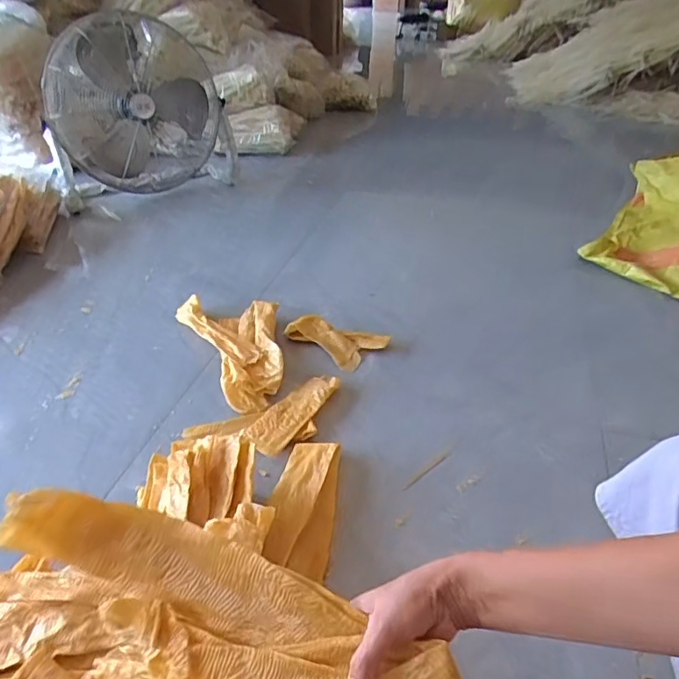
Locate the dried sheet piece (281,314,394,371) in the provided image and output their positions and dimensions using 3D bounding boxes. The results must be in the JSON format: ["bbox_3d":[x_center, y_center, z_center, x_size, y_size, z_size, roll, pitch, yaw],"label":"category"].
[{"bbox_3d":[-0.005,-0.007,1.205,0.194,0.040,0.122,26,43,29],"label":"dried sheet piece"}]

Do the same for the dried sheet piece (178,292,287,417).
[{"bbox_3d":[-0.197,0.005,1.188,0.202,0.055,0.382,-19,41,-25],"label":"dried sheet piece"}]

